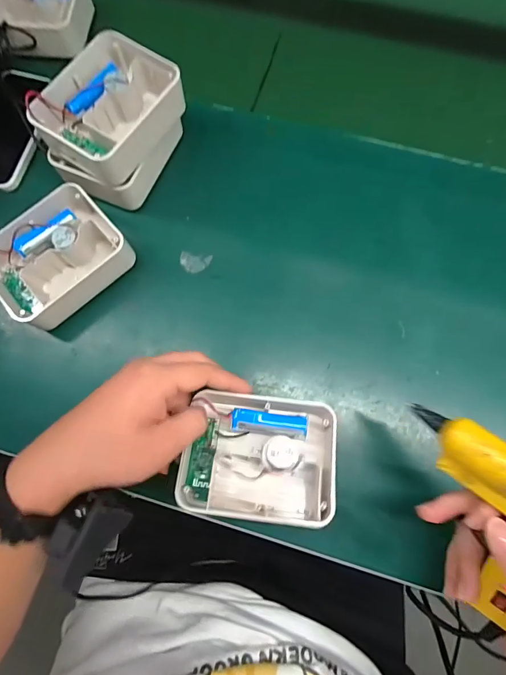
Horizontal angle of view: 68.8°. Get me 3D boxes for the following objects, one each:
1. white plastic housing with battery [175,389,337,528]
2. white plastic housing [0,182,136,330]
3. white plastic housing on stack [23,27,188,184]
[{"bbox_3d":[0.008,0.106,0.320,0.130,0.050,0.100,6,78,2],"label":"white plastic housing with battery"},{"bbox_3d":[-0.200,-0.081,0.376,0.131,0.043,0.106,-42,79,-9],"label":"white plastic housing"},{"bbox_3d":[-0.137,-0.228,0.368,0.106,0.044,0.139,35,79,8],"label":"white plastic housing on stack"}]

